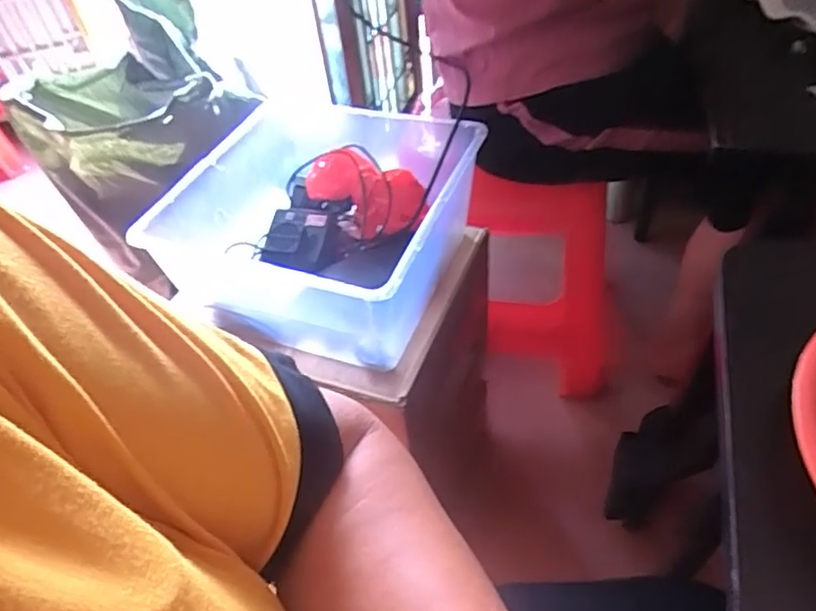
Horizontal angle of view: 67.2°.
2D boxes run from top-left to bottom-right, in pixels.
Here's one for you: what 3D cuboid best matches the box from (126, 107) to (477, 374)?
[{"bbox_3d":[-0.106,-0.103,0.733,0.336,0.153,0.316,14,50,19],"label":"box"}]

